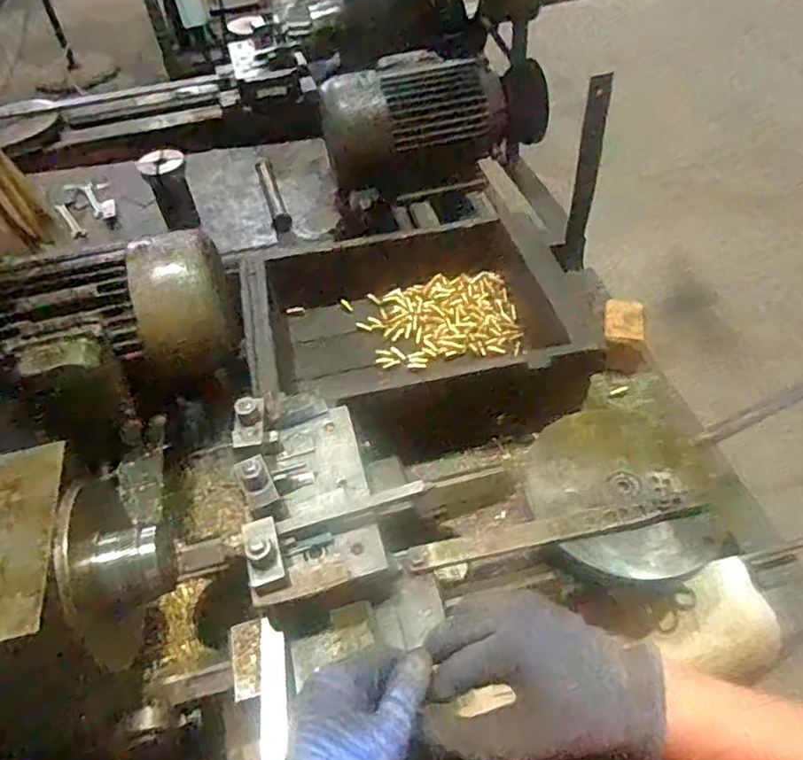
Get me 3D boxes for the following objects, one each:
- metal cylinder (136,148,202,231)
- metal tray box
[{"bbox_3d":[-0.352,-0.292,0.964,0.066,0.097,0.065,-20,47,-11],"label":"metal cylinder"},{"bbox_3d":[0.006,-0.080,0.857,0.413,0.111,0.316,-12,46,-4],"label":"metal tray box"}]

